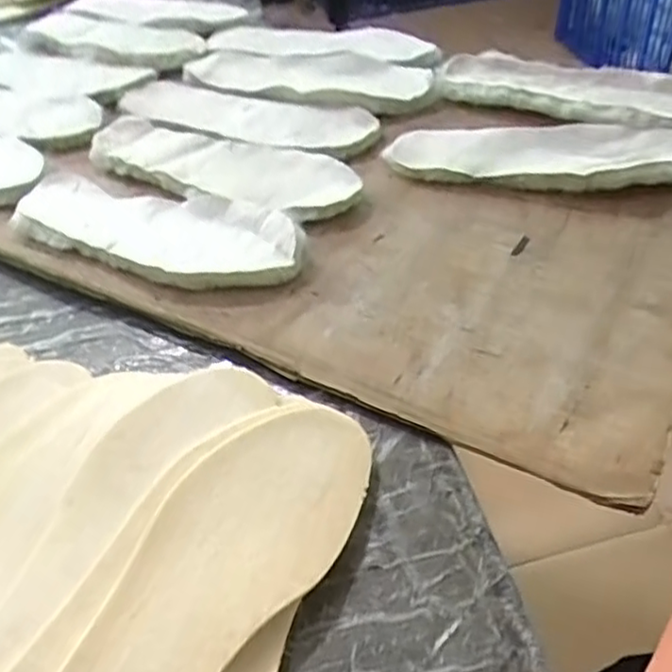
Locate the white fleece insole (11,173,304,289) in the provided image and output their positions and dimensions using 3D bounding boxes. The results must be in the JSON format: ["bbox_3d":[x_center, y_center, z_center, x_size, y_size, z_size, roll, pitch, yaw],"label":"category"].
[{"bbox_3d":[-0.151,-0.091,0.569,0.258,0.026,0.092,19,50,21],"label":"white fleece insole"}]

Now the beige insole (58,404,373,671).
[{"bbox_3d":[-0.073,0.136,0.357,0.092,0.008,0.265,30,54,10],"label":"beige insole"}]

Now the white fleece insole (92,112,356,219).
[{"bbox_3d":[-0.107,-0.152,0.633,0.263,0.029,0.085,20,51,22],"label":"white fleece insole"}]

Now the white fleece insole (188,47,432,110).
[{"bbox_3d":[-0.033,-0.272,0.722,0.268,0.024,0.090,11,46,15],"label":"white fleece insole"}]

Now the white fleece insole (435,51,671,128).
[{"bbox_3d":[0.237,-0.236,0.667,0.281,0.029,0.092,9,46,13],"label":"white fleece insole"}]

